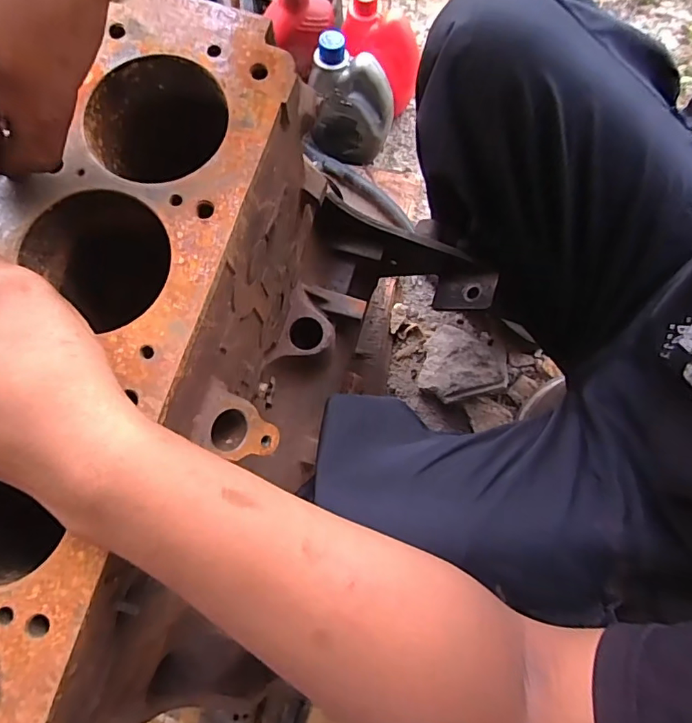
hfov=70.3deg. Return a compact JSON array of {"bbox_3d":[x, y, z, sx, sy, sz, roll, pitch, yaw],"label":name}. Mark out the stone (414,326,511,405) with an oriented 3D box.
[{"bbox_3d":[0.182,0.013,0.759,0.124,0.043,0.124,-2,71,7],"label":"stone"}]

